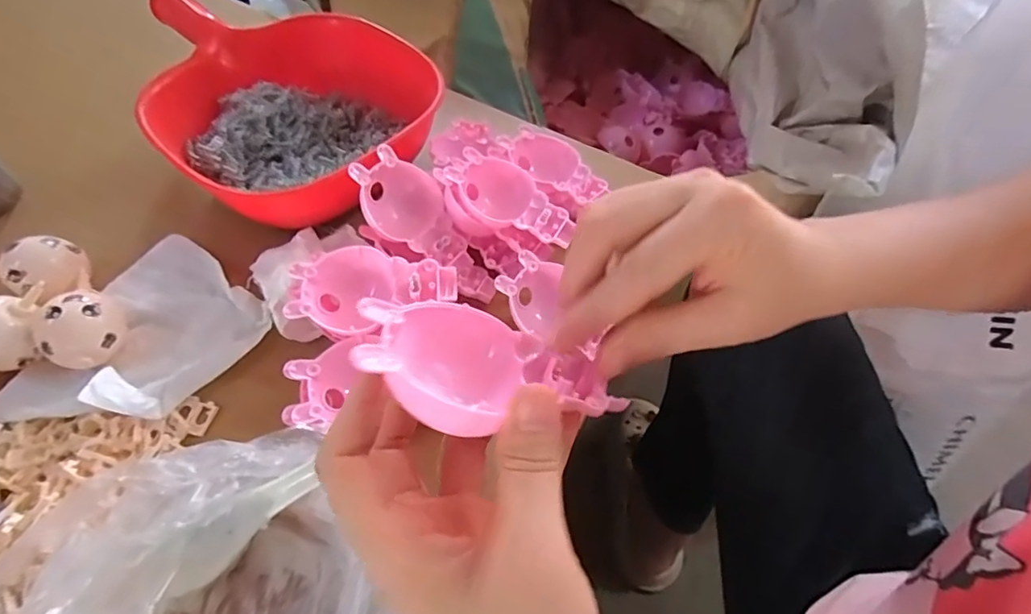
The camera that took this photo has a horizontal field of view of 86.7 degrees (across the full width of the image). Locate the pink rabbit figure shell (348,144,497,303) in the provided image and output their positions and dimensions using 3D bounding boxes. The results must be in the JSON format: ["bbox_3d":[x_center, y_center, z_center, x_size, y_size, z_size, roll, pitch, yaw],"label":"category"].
[{"bbox_3d":[-0.063,-0.056,0.398,0.125,0.027,0.055,47,64,-8],"label":"pink rabbit figure shell"}]

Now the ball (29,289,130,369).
[{"bbox_3d":[-0.287,0.013,0.359,0.048,0.043,0.047,1,57,-1],"label":"ball"}]

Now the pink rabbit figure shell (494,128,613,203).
[{"bbox_3d":[0.035,-0.117,0.453,0.094,0.022,0.044,38,64,21],"label":"pink rabbit figure shell"}]

